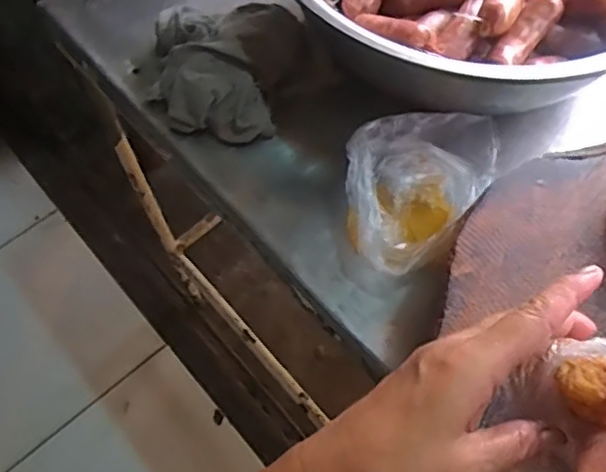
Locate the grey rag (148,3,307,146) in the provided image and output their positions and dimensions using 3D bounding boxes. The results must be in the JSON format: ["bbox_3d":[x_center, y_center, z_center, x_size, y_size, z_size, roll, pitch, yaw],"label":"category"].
[{"bbox_3d":[-0.073,-0.155,0.562,0.128,0.042,0.140,12,64,9],"label":"grey rag"}]

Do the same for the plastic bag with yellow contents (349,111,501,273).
[{"bbox_3d":[0.082,-0.041,0.489,0.092,0.057,0.143,38,71,19],"label":"plastic bag with yellow contents"}]

